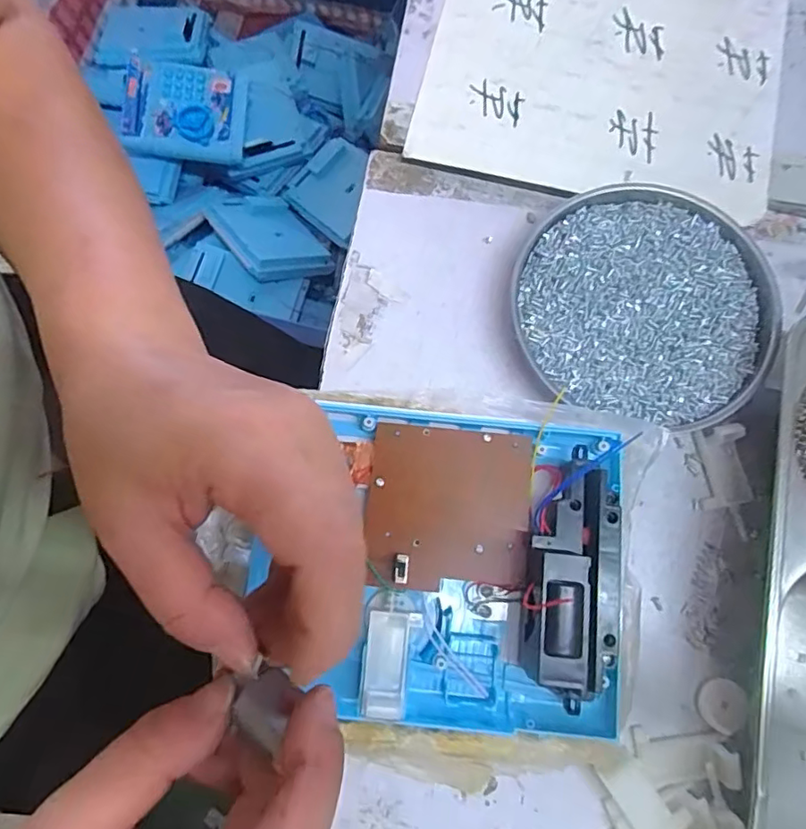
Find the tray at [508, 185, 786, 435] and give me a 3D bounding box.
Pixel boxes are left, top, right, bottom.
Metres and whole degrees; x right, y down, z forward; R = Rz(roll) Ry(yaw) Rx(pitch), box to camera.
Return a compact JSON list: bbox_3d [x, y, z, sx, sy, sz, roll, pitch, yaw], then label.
[{"bbox_3d":[0.129,-0.058,0.308,0.134,0.017,0.127,0,77,0],"label":"tray"}]

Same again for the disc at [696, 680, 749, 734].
[{"bbox_3d":[0.153,0.139,0.272,0.019,0.007,0.023,16,78,4],"label":"disc"}]

